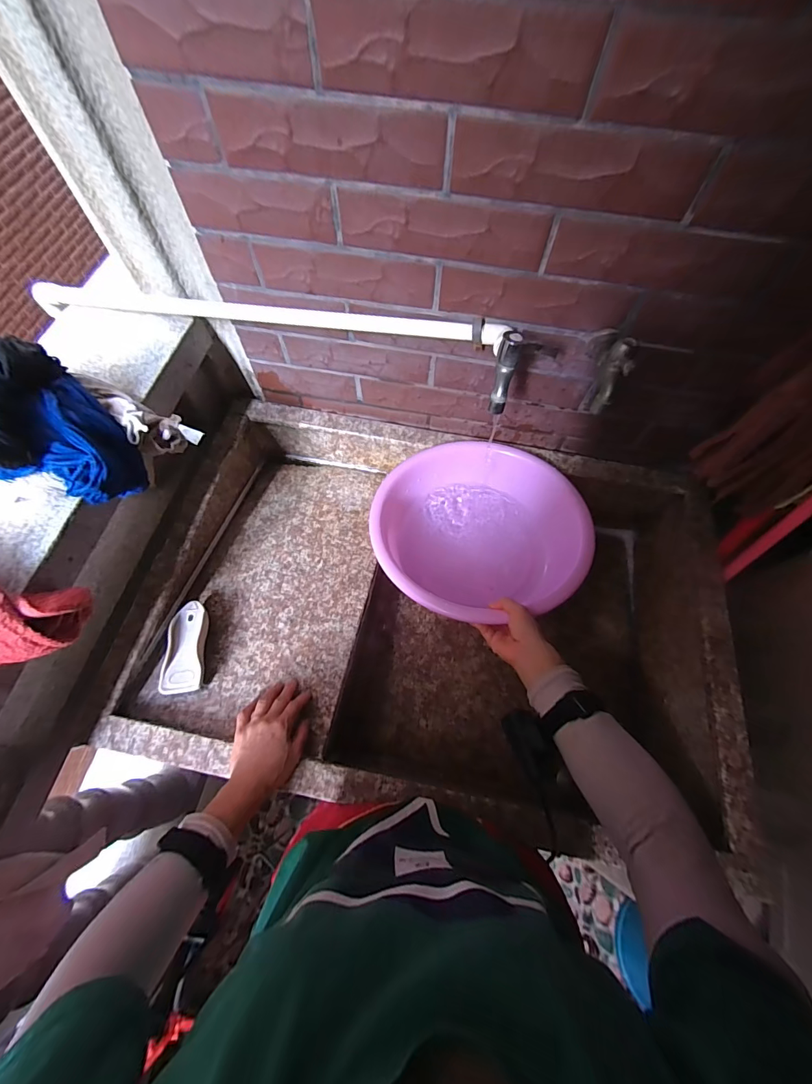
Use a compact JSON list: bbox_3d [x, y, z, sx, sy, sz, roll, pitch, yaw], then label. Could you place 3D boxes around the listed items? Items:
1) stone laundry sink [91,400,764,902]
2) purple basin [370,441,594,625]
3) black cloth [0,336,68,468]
[{"bbox_3d":[0.055,0.116,0.707,0.847,0.234,0.583,10,66,3],"label":"stone laundry sink"},{"bbox_3d":[0.111,-0.024,0.650,0.316,0.135,0.324,0,66,-1],"label":"purple basin"},{"bbox_3d":[-0.411,-0.154,0.408,0.049,0.049,0.167,-12,67,-6],"label":"black cloth"}]

